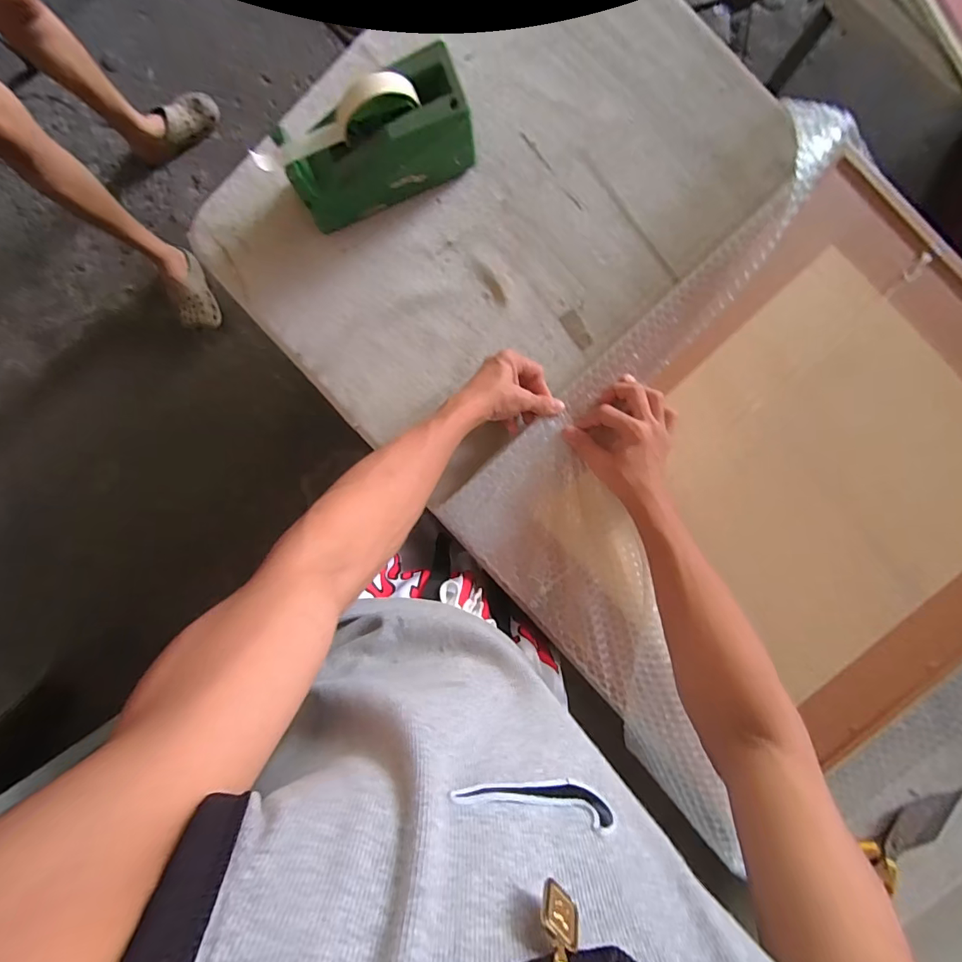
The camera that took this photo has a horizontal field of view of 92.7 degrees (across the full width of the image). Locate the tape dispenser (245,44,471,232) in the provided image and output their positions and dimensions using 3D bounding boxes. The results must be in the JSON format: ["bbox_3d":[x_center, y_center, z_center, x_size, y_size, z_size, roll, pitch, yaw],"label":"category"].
[{"bbox_3d":[-0.116,-0.355,0.493,0.213,0.116,0.063,-24,91,6],"label":"tape dispenser"}]

